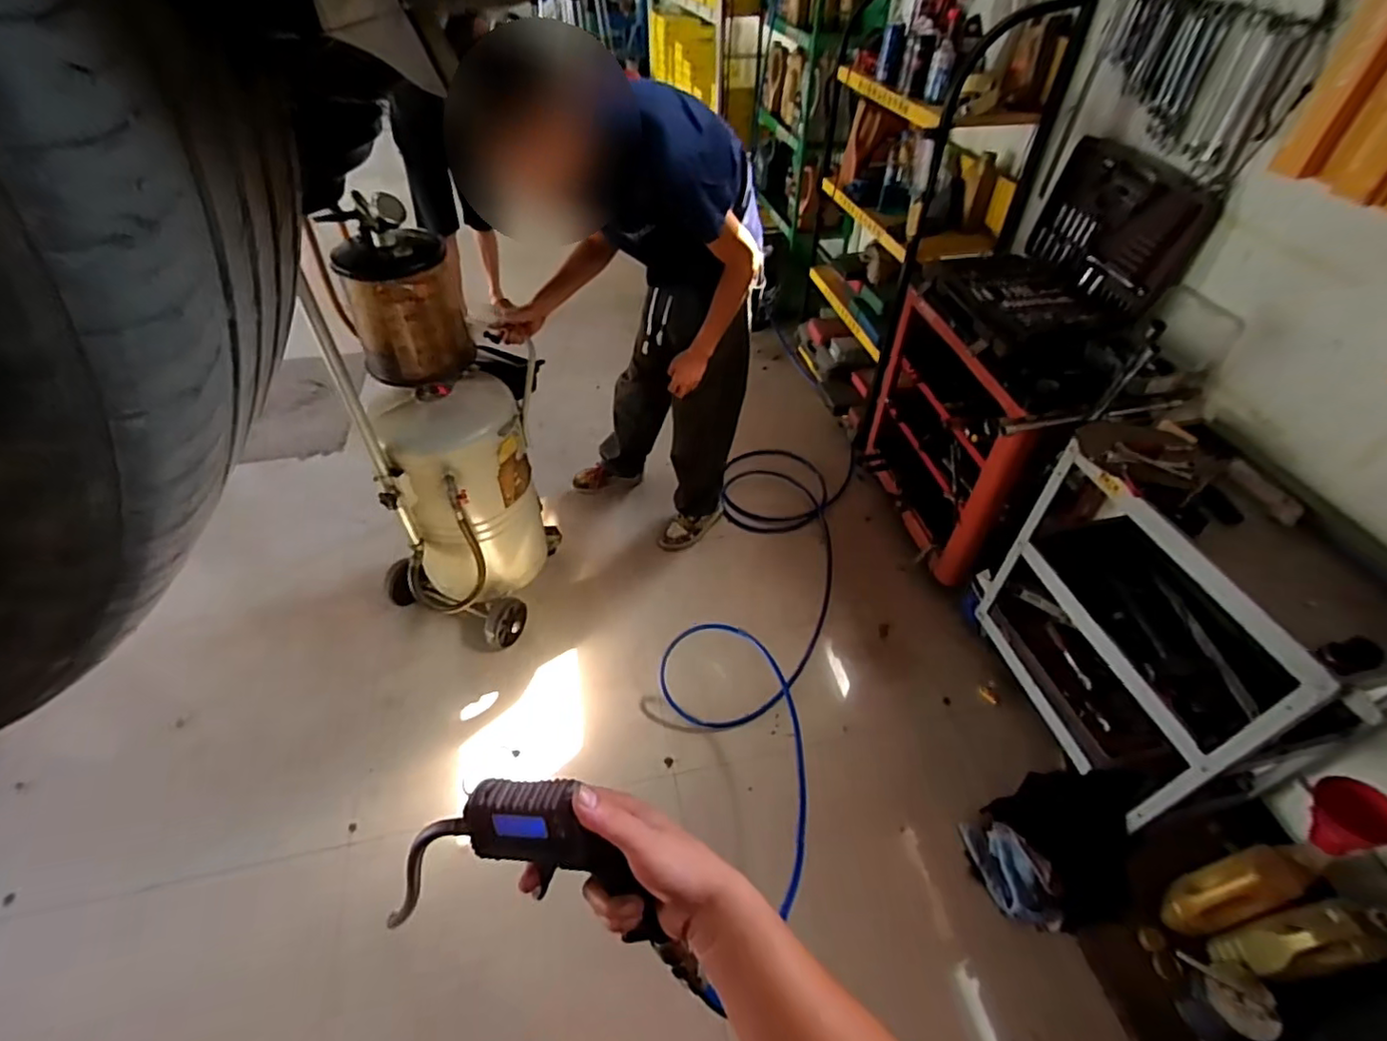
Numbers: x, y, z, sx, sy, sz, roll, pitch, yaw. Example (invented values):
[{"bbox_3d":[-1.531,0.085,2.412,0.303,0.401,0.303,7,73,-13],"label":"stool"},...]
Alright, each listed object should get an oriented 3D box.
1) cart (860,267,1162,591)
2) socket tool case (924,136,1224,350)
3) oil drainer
[{"bbox_3d":[0.793,-0.274,1.713,0.328,0.728,0.670,-6,46,-7],"label":"cart"},{"bbox_3d":[0.841,-0.673,1.501,0.348,0.324,0.495,-9,46,-9],"label":"socket tool case"},{"bbox_3d":[-0.650,-0.198,1.583,0.403,1.001,0.471,8,46,7],"label":"oil drainer"}]

